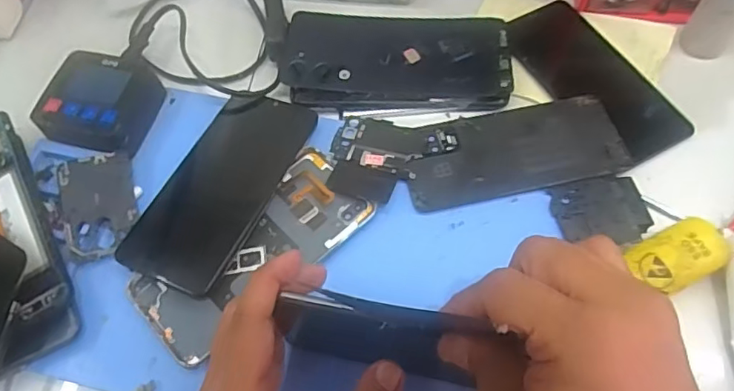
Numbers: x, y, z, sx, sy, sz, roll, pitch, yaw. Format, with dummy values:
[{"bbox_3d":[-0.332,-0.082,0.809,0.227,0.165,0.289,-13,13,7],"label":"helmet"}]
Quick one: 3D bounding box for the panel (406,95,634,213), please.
[{"bbox_3d":[0.105,-0.034,0.404,0.155,0.006,0.071,-11,63,-4],"label":"panel"}]

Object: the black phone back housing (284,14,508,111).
[{"bbox_3d":[0.023,-0.107,0.437,0.174,0.014,0.083,5,63,4],"label":"black phone back housing"}]

